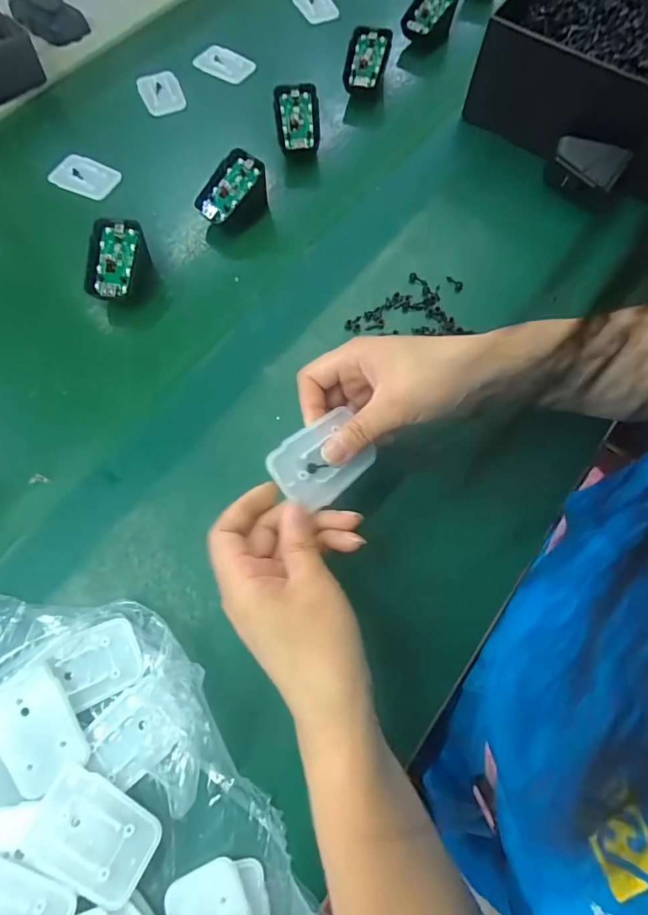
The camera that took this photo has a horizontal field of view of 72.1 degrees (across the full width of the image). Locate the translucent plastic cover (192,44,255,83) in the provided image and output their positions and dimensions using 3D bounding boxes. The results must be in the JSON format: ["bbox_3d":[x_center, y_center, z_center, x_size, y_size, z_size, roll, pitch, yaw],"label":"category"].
[{"bbox_3d":[-0.118,-0.464,0.522,0.067,0.008,0.044,28,79,8],"label":"translucent plastic cover"}]

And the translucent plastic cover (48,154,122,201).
[{"bbox_3d":[-0.244,-0.288,0.458,0.067,0.010,0.042,19,71,9],"label":"translucent plastic cover"}]

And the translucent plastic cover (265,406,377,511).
[{"bbox_3d":[0.000,0.001,0.271,0.064,0.005,0.045,-34,94,-25],"label":"translucent plastic cover"}]

